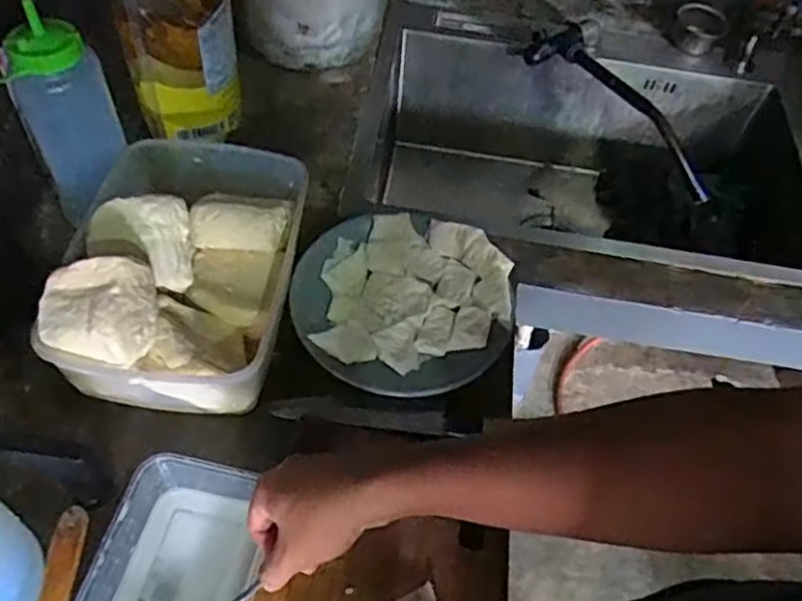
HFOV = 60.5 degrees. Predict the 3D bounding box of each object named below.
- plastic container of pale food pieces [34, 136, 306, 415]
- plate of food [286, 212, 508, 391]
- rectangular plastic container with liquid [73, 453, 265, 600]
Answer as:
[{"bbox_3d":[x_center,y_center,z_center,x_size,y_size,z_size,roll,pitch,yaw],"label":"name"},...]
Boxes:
[{"bbox_3d":[-0.206,-0.039,0.638,0.194,0.131,0.263,8,53,1],"label":"plastic container of pale food pieces"},{"bbox_3d":[0.002,-0.002,0.691,0.210,0.039,0.208,2,54,-3],"label":"plate of food"},{"bbox_3d":[-0.169,0.209,0.517,0.117,0.040,0.169,12,54,4],"label":"rectangular plastic container with liquid"}]

